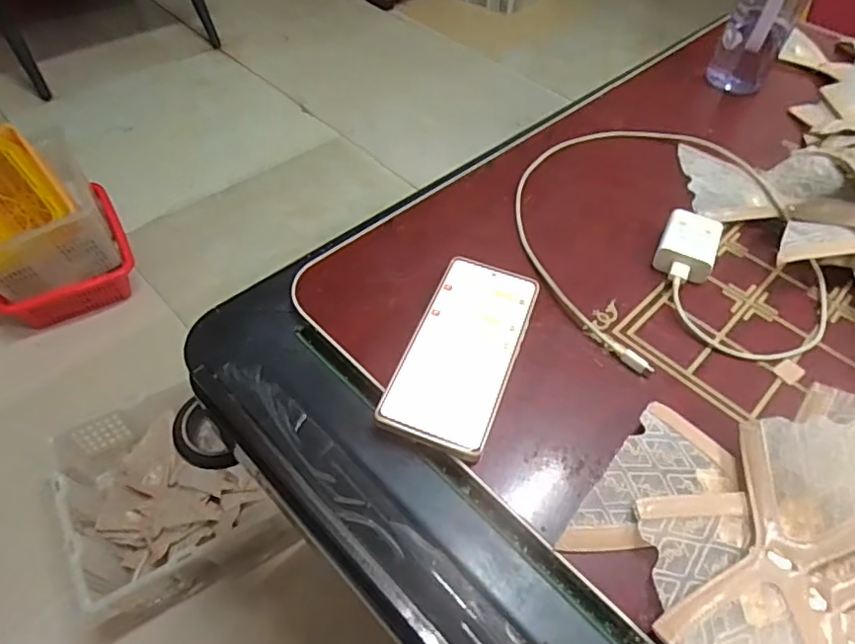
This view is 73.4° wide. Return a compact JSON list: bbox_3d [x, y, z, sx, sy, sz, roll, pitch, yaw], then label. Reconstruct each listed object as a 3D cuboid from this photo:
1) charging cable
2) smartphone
[{"bbox_3d":[0.210,-0.090,0.531,0.257,0.018,0.303,-7,52,-8],"label":"charging cable"},{"bbox_3d":[0.028,0.019,0.432,0.078,0.012,0.165,18,53,11],"label":"smartphone"}]

